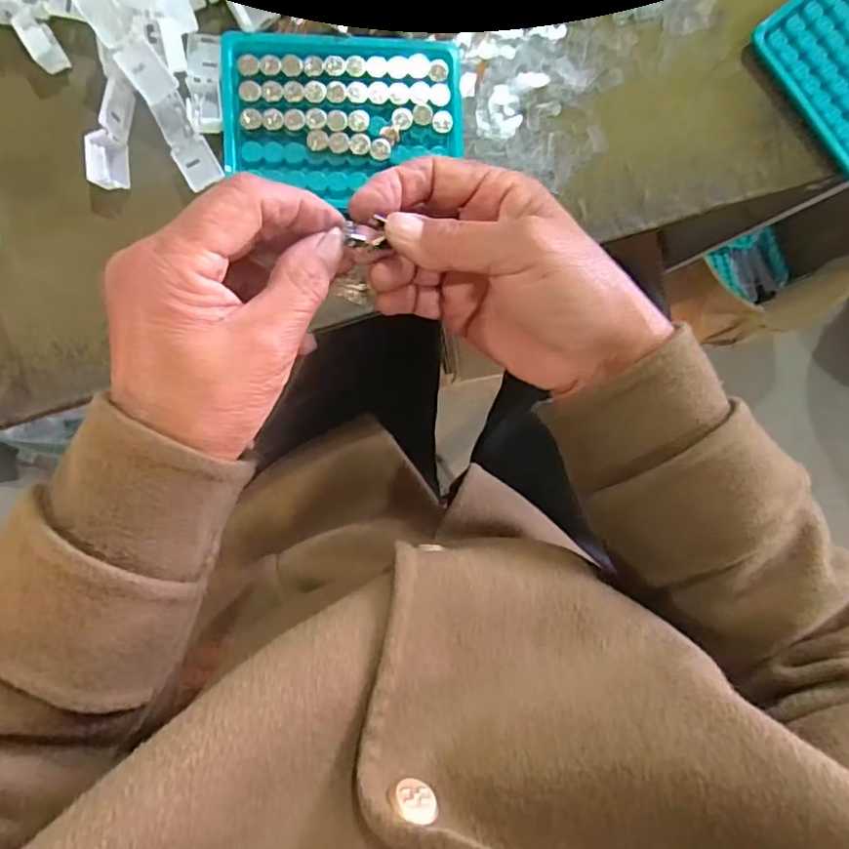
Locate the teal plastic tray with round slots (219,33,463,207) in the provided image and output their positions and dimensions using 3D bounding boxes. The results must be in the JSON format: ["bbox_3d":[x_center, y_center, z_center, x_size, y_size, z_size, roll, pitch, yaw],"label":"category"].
[{"bbox_3d":[-0.044,-0.168,0.321,0.127,0.011,0.082,0,90,-8],"label":"teal plastic tray with round slots"}]

